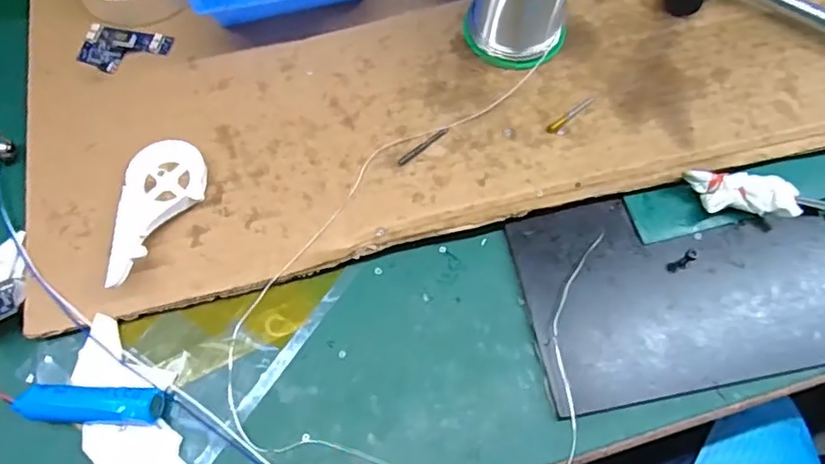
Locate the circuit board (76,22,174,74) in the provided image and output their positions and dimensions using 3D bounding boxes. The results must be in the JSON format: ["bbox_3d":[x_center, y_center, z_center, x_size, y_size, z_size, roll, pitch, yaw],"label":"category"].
[{"bbox_3d":[-0.197,-0.125,0.396,0.058,0.007,0.035,13,70,4],"label":"circuit board"}]

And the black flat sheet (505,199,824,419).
[{"bbox_3d":[0.159,0.030,0.333,0.187,0.010,0.112,-10,68,-5],"label":"black flat sheet"}]

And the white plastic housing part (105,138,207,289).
[{"bbox_3d":[-0.149,-0.012,0.334,0.043,0.016,0.094,10,57,3],"label":"white plastic housing part"}]

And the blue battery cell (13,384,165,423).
[{"bbox_3d":[-0.164,0.089,0.301,0.069,0.018,0.018,1,70,0],"label":"blue battery cell"}]

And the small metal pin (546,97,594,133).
[{"bbox_3d":[0.101,-0.075,0.371,0.040,0.004,0.006,-35,74,-12],"label":"small metal pin"}]

